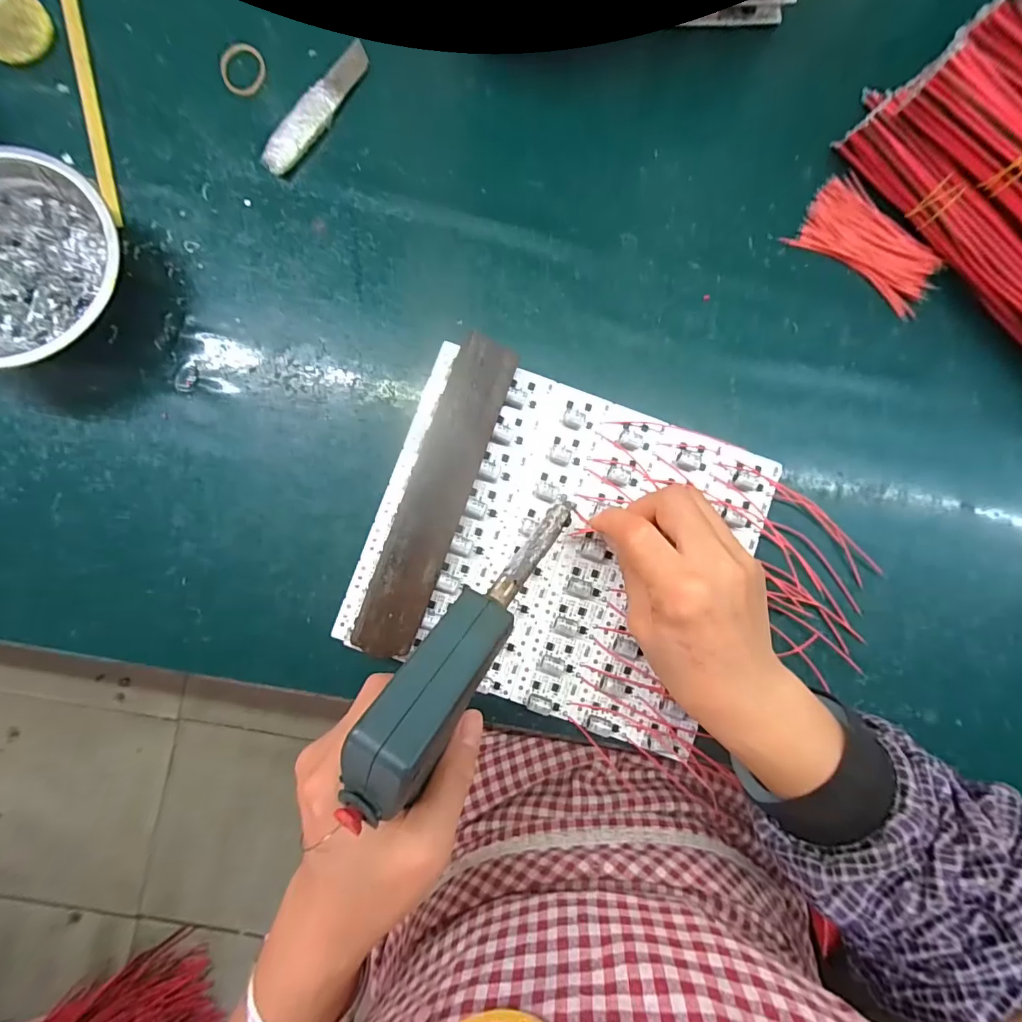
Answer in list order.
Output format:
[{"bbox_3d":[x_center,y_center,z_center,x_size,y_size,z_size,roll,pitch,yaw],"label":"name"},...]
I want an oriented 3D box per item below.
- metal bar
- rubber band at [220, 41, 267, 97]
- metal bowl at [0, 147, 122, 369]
[{"bbox_3d":[-0.044,-0.011,0.279,0.038,0.005,0.193,22,86,-24],"label":"metal bar"},{"bbox_3d":[-0.175,-0.289,0.303,0.028,0.004,0.035,11,87,-2],"label":"rubber band"},{"bbox_3d":[-0.285,-0.140,0.274,0.124,0.041,0.124,0,87,-3],"label":"metal bowl"}]

